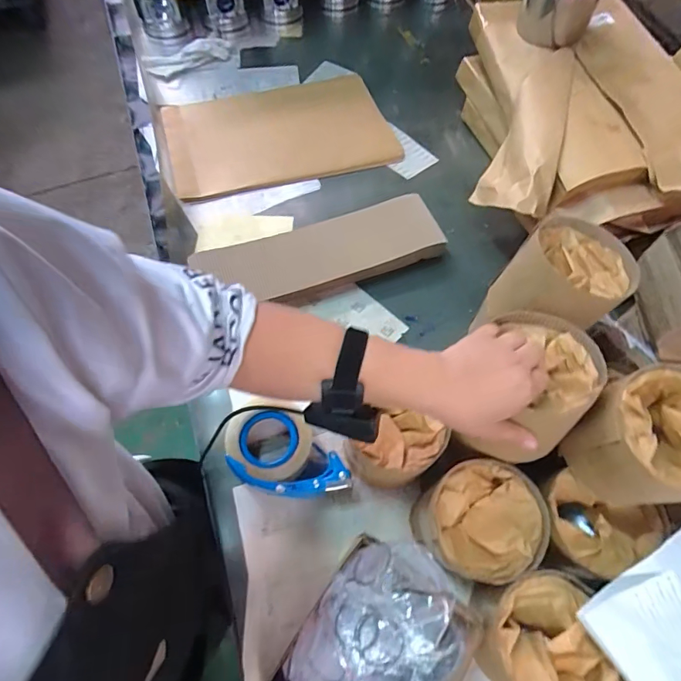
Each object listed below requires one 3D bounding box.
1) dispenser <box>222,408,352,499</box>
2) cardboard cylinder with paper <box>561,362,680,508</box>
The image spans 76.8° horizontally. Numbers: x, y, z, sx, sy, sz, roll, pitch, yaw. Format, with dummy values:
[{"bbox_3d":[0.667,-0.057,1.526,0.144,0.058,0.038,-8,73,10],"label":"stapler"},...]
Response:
[{"bbox_3d":[-0.069,0.146,0.552,0.144,0.062,0.110,-7,64,-3],"label":"dispenser"},{"bbox_3d":[0.308,0.100,0.432,0.118,0.113,0.110,0,64,0],"label":"cardboard cylinder with paper"}]

